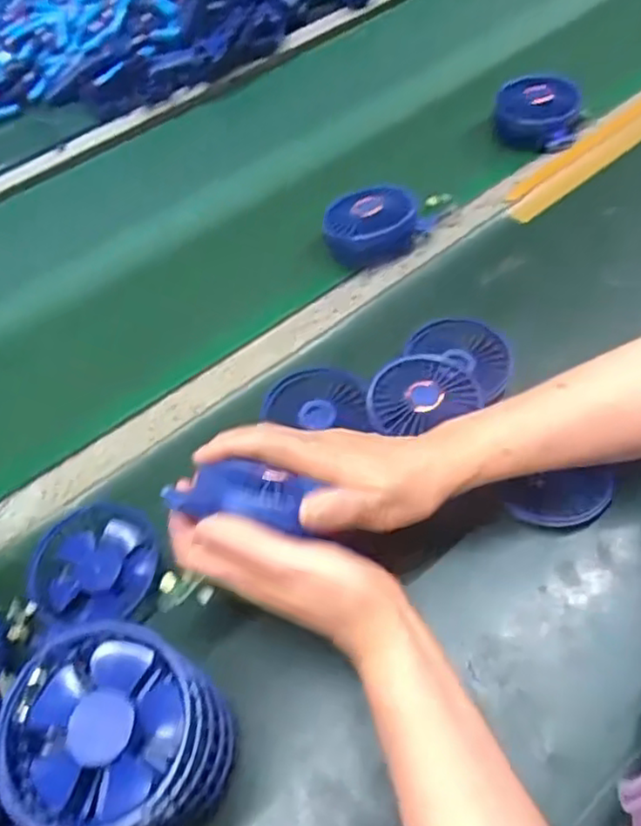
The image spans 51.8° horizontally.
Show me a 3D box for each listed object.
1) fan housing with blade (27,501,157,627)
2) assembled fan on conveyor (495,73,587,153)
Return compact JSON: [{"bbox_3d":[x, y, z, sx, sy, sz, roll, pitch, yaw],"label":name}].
[{"bbox_3d":[-0.161,0.109,0.468,0.091,0.039,0.078,-2,54,8],"label":"fan housing with blade"},{"bbox_3d":[0.243,-0.335,0.733,0.098,0.042,0.093,3,55,11],"label":"assembled fan on conveyor"}]

